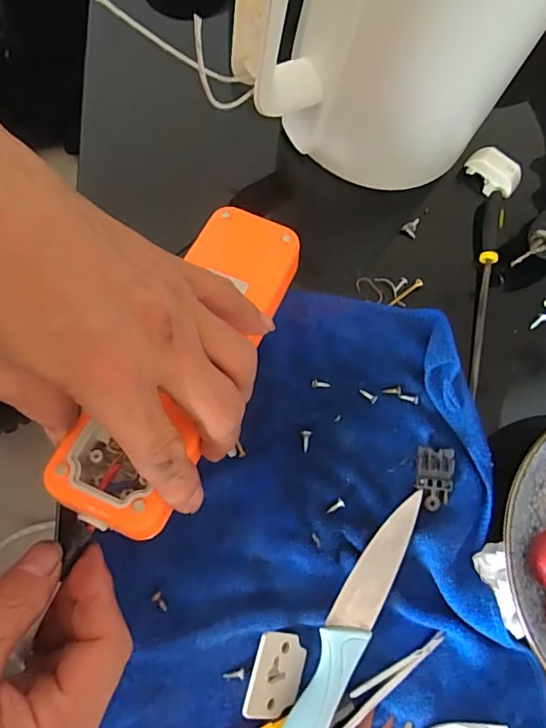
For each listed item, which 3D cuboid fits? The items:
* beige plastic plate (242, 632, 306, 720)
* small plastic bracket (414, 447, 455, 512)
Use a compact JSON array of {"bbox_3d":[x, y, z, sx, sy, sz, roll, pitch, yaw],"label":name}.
[{"bbox_3d":[0.001,0.163,0.263,0.031,0.005,0.040,24,72,-27],"label":"beige plastic plate"},{"bbox_3d":[0.096,0.068,0.298,0.022,0.007,0.035,6,76,-5],"label":"small plastic bracket"}]

